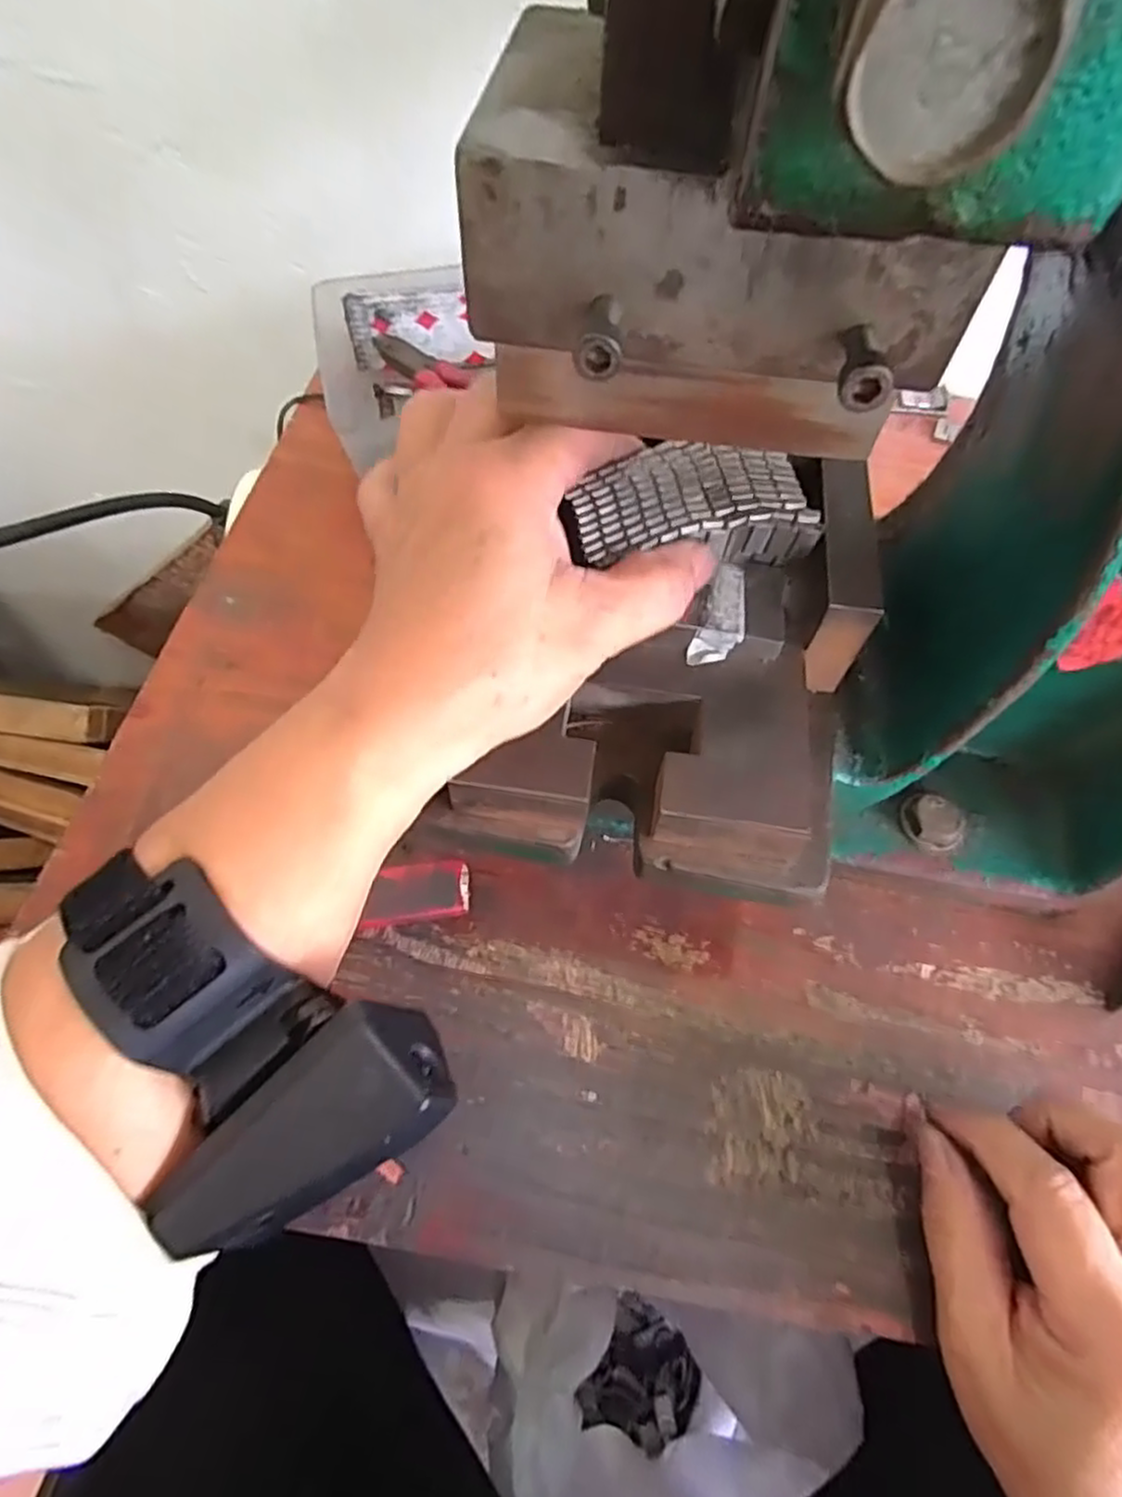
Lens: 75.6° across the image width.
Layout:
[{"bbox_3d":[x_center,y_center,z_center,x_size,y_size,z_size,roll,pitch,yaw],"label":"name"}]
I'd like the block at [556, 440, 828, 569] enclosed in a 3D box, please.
[{"bbox_3d":[0.036,-0.074,0.226,0.075,0.022,0.041,-11,56,-9],"label":"block"}]

